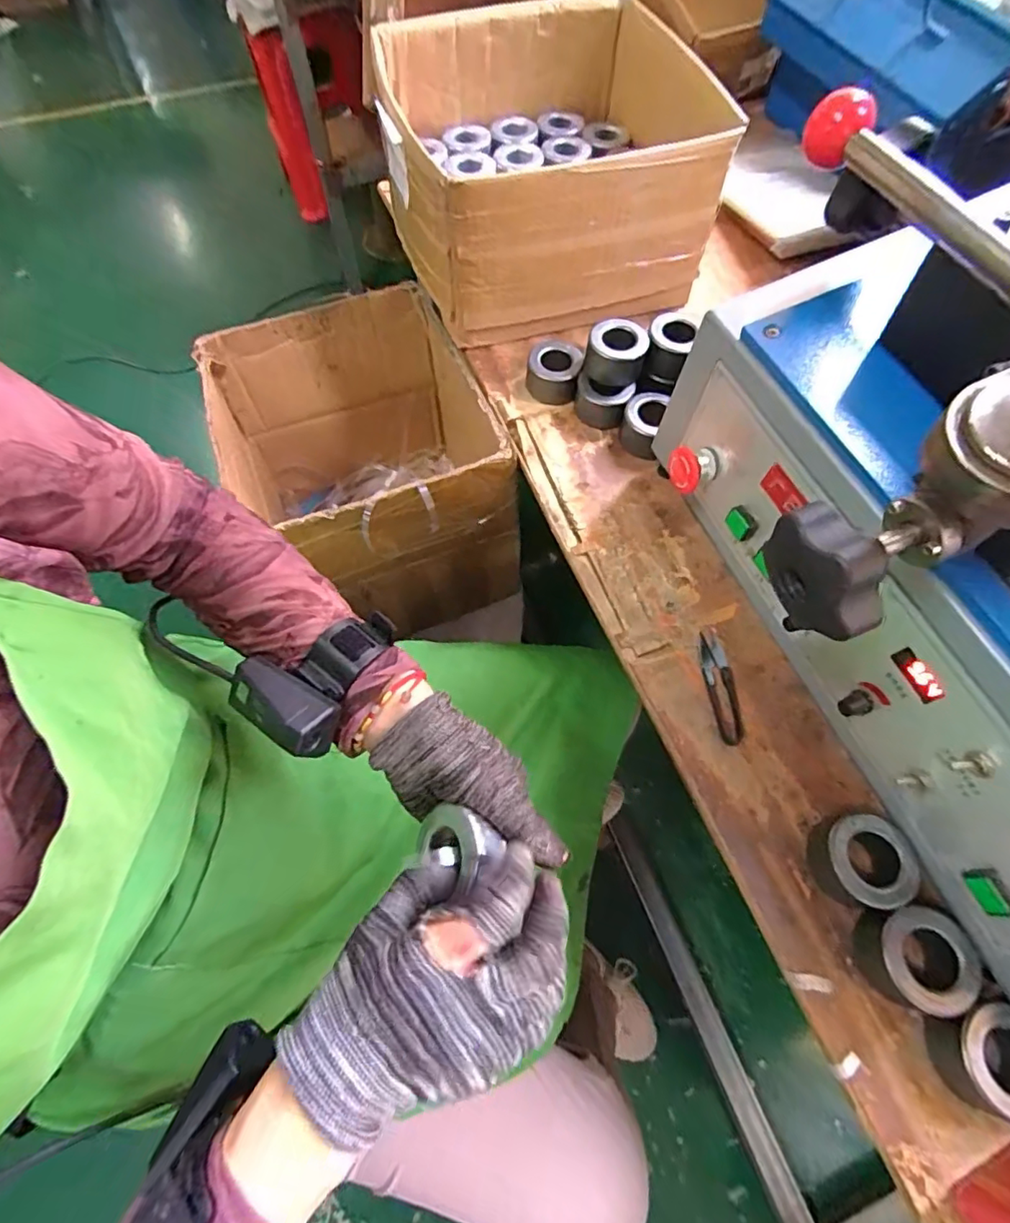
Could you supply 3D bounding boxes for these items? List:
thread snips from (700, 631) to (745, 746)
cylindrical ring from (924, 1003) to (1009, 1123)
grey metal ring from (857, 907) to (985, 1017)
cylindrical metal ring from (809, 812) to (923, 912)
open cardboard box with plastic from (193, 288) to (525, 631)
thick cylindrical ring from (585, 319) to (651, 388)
[{"bbox_3d":[0.187,0.065,0.476,0.025,0.004,0.097,-6,64,-3],"label":"thread snips"},{"bbox_3d":[0.306,0.281,0.349,0.055,0.039,0.059,0,64,0],"label":"cylindrical ring"},{"bbox_3d":[0.276,0.232,0.369,0.059,0.039,0.058,0,64,0],"label":"grey metal ring"},{"bbox_3d":[0.259,0.180,0.398,0.056,0.039,0.058,0,64,0],"label":"cylindrical metal ring"},{"bbox_3d":[-0.170,-0.183,0.744,0.311,0.280,0.323,-17,65,-8],"label":"open cardboard box with plastic"},{"bbox_3d":[0.116,-0.268,0.573,0.060,0.044,0.052,16,65,8],"label":"thick cylindrical ring"}]

